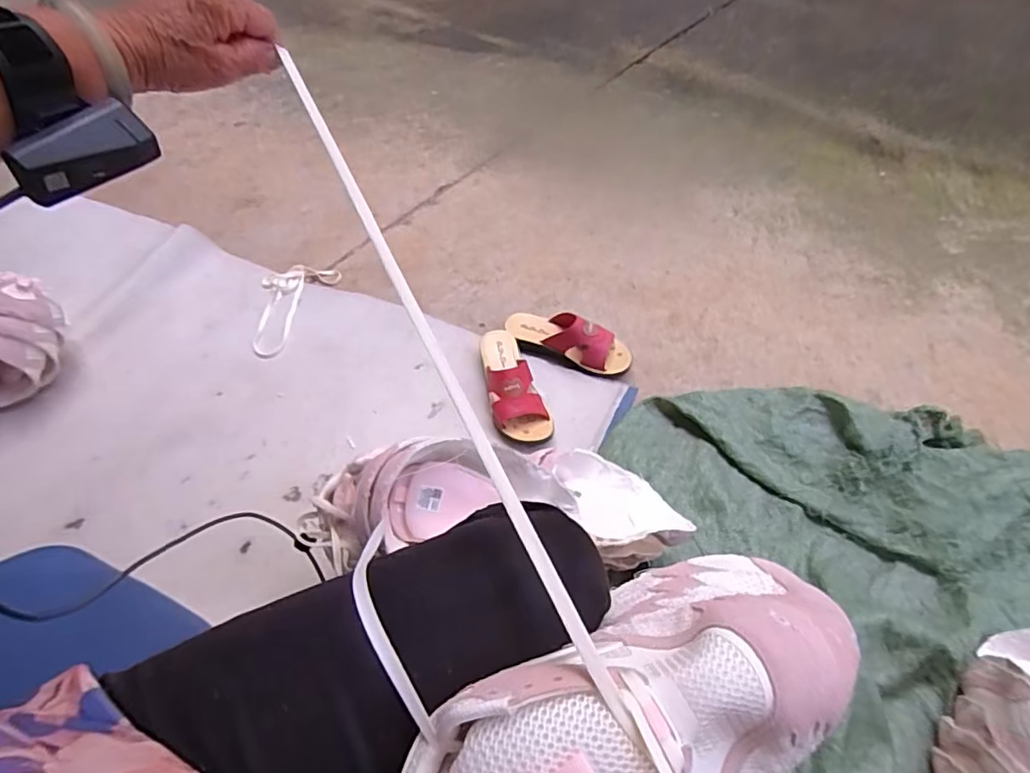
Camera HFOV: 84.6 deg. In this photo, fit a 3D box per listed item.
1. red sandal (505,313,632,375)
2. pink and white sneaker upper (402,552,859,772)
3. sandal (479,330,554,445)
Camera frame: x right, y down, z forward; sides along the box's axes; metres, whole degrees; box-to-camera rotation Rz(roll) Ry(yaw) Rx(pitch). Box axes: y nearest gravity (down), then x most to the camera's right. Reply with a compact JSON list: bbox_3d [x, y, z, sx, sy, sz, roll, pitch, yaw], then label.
[{"bbox_3d":[0.091,-0.084,0.984,0.227,0.076,0.076,20,62,16],"label":"red sandal"},{"bbox_3d":[0.068,0.168,0.285,0.268,0.070,0.107,-26,57,-19],"label":"pink and white sneaker upper"},{"bbox_3d":[-0.005,-0.011,0.923,0.088,0.080,0.223,-13,58,-4],"label":"sandal"}]

